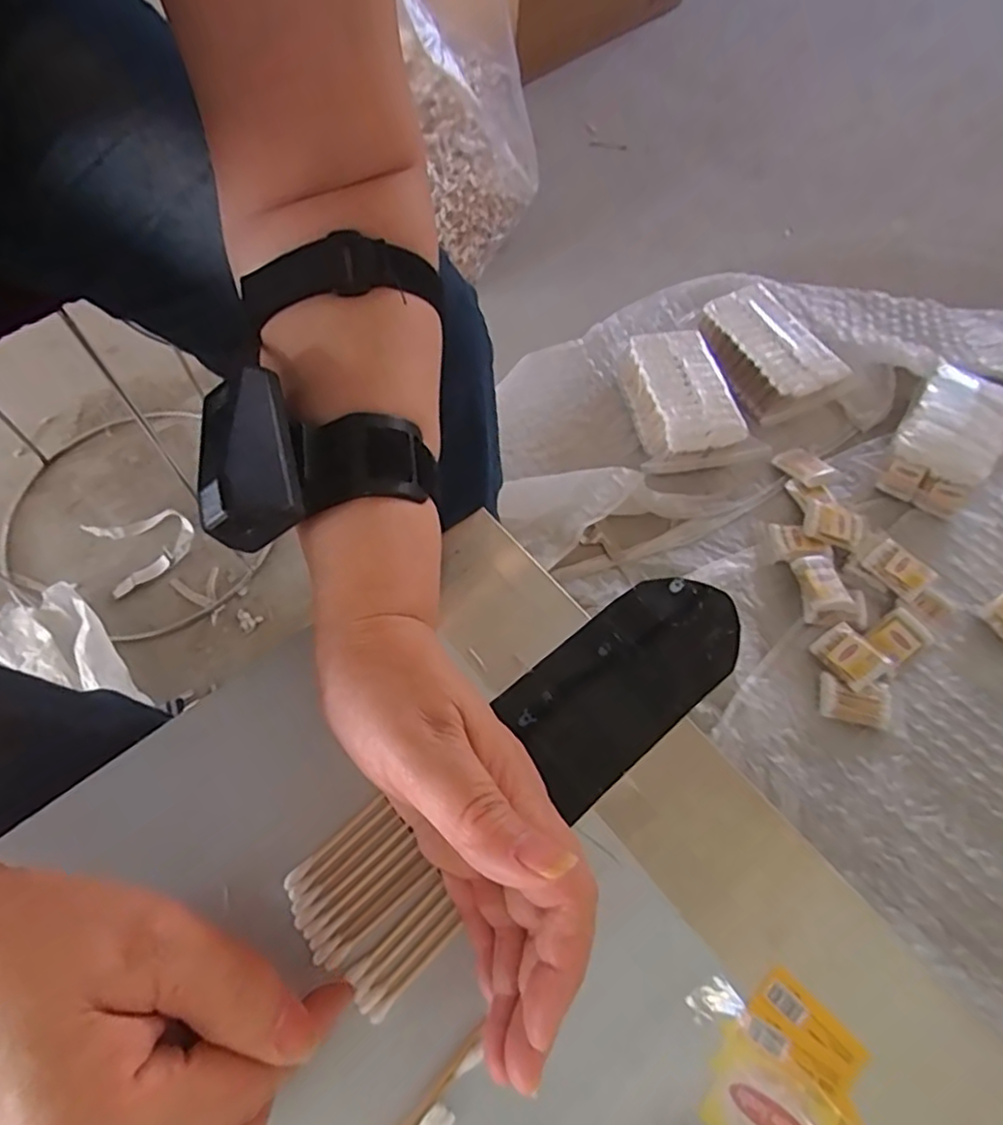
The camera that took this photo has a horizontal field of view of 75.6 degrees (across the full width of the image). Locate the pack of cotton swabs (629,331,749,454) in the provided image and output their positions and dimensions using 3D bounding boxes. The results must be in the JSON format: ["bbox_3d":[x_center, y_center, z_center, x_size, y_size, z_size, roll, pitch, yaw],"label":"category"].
[{"bbox_3d":[0.255,-0.231,0.928,0.123,0.082,0.207,-7,63,-5],"label":"pack of cotton swabs"}]

